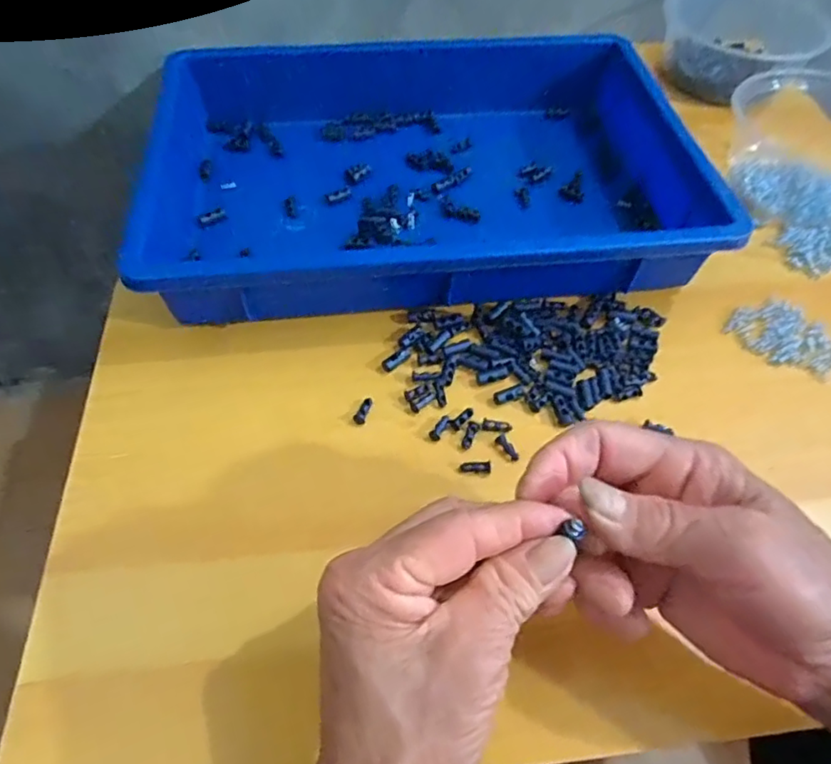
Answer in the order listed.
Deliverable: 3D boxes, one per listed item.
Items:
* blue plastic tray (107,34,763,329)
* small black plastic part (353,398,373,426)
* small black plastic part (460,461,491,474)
[{"bbox_3d":[-0.010,-0.170,0.417,0.395,0.061,0.275,-4,59,-5],"label":"blue plastic tray"},{"bbox_3d":[-0.030,0.017,0.327,0.006,0.004,0.017,17,60,7],"label":"small black plastic part"},{"bbox_3d":[0.033,0.047,0.309,0.016,0.004,0.007,-2,59,-4],"label":"small black plastic part"}]

